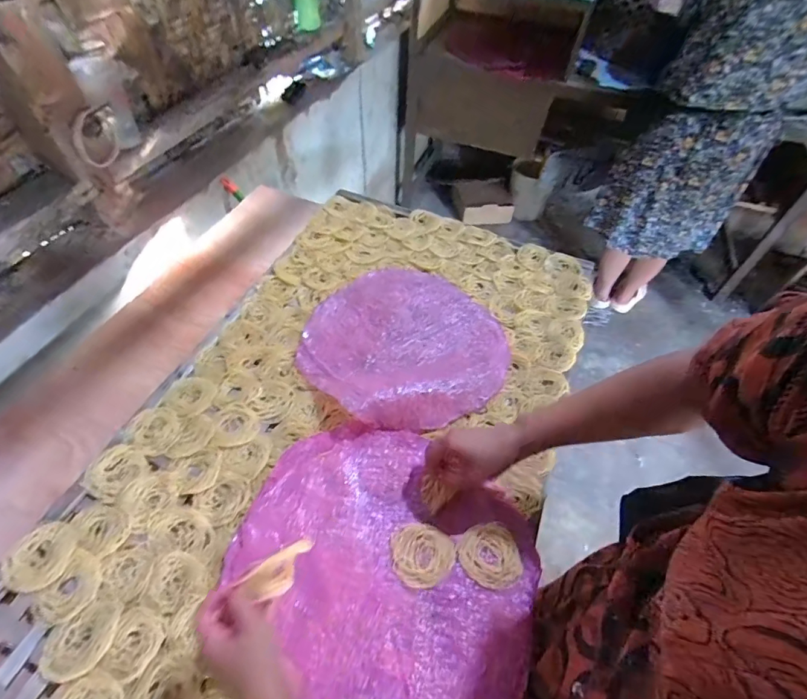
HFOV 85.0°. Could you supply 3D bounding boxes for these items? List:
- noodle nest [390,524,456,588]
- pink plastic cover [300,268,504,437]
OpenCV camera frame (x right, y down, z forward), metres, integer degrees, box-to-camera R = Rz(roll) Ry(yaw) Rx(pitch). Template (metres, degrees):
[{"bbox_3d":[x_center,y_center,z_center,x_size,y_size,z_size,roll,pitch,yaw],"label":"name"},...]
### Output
[{"bbox_3d":[0.024,0.253,0.547,0.078,0.007,0.069,-5,51,-7],"label":"noodle nest"},{"bbox_3d":[0.002,-0.027,0.752,0.336,0.046,0.336,-25,56,-21],"label":"pink plastic cover"}]

